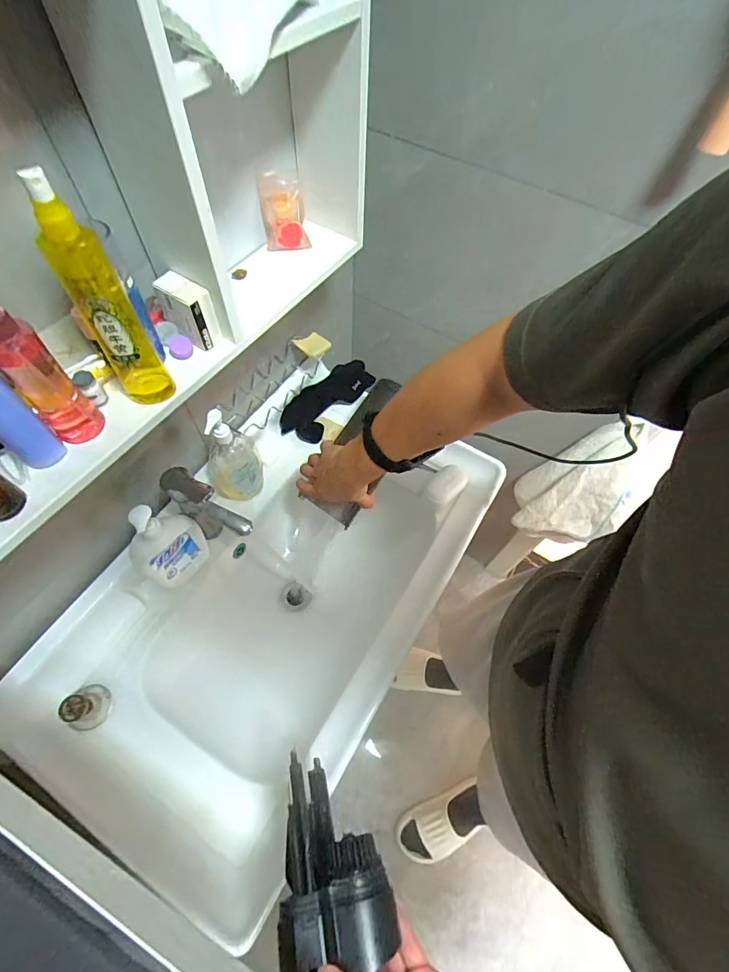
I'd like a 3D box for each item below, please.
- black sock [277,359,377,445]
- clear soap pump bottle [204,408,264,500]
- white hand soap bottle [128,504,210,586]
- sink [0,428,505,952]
[{"bbox_3d":[-0.077,-0.173,0.883,0.214,0.064,0.091,-41,71,-7],"label":"black sock"},{"bbox_3d":[-0.226,-0.048,0.731,0.092,0.226,0.056,-23,66,-14],"label":"clear soap pump bottle"},{"bbox_3d":[-0.321,0.088,0.684,0.069,0.204,0.108,36,67,15],"label":"white hand soap bottle"},{"bbox_3d":[-0.146,0.199,0.785,0.465,0.212,0.763,30,65,12],"label":"sink"}]

